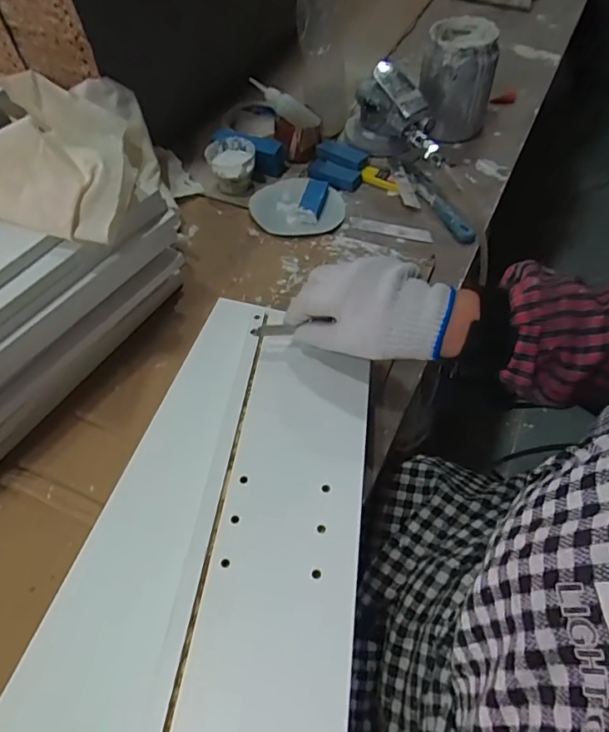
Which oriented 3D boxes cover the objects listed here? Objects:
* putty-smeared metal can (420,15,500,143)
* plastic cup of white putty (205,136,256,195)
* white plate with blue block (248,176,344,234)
[{"bbox_3d":[0.198,-0.369,0.683,0.090,0.117,0.107,15,57,12],"label":"putty-smeared metal can"},{"bbox_3d":[-0.092,-0.252,0.658,0.059,0.048,0.062,-1,55,1],"label":"plastic cup of white putty"},{"bbox_3d":[-0.009,-0.202,0.641,0.114,0.010,0.116,-1,55,1],"label":"white plate with blue block"}]

